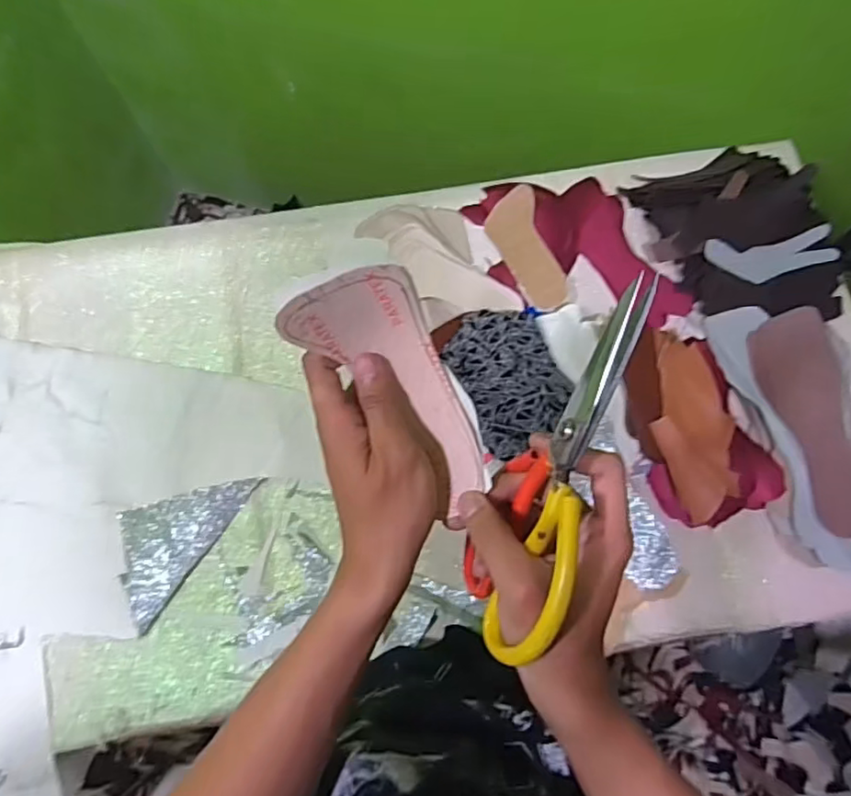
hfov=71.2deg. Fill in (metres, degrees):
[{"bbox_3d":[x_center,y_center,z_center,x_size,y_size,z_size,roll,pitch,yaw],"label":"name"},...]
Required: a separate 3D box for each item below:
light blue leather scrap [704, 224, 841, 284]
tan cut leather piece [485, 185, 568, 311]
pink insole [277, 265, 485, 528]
[{"bbox_3d":[0.418,-0.172,0.717,0.152,0.014,0.056,-7,72,-3],"label":"light blue leather scrap"},{"bbox_3d":[0.127,-0.188,0.765,0.069,0.018,0.161,-24,80,30],"label":"tan cut leather piece"},{"bbox_3d":[-0.011,-0.012,0.337,0.068,0.025,0.144,-44,107,-13],"label":"pink insole"}]

